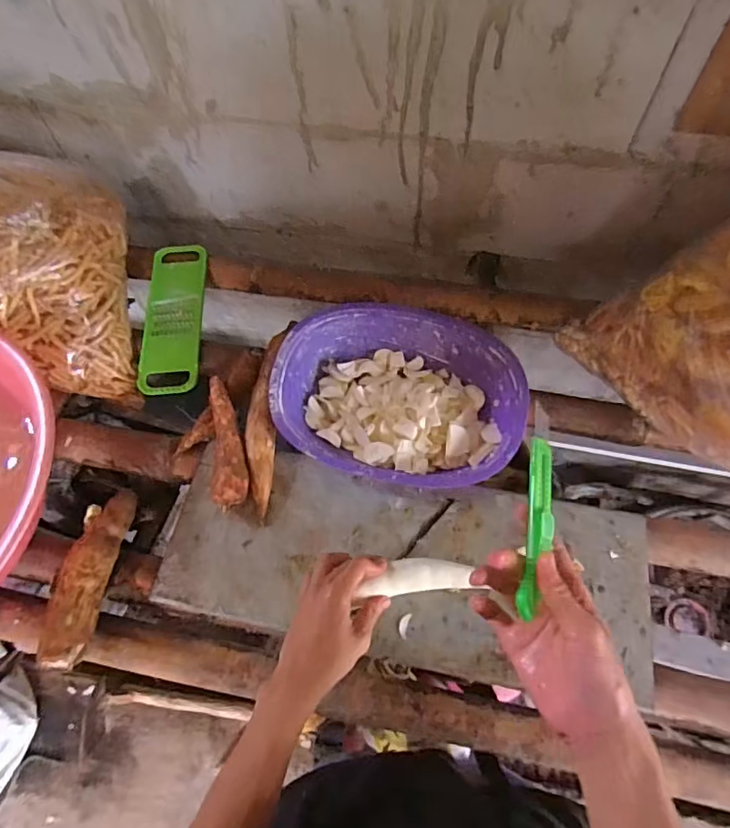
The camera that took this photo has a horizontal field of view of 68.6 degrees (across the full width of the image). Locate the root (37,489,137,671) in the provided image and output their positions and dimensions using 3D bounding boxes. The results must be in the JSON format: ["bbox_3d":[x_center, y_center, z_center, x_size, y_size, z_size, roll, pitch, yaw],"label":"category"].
[{"bbox_3d":[-0.298,0.170,0.578,0.044,0.041,0.186,9,66,6],"label":"root"}]

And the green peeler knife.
[{"bbox_3d":[0.140,0.071,0.427,0.023,0.015,0.166,10,66,7],"label":"green peeler knife"}]

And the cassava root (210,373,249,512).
[{"bbox_3d":[-0.166,0.030,0.652,0.038,0.043,0.174,-10,65,-2],"label":"cassava root"}]

